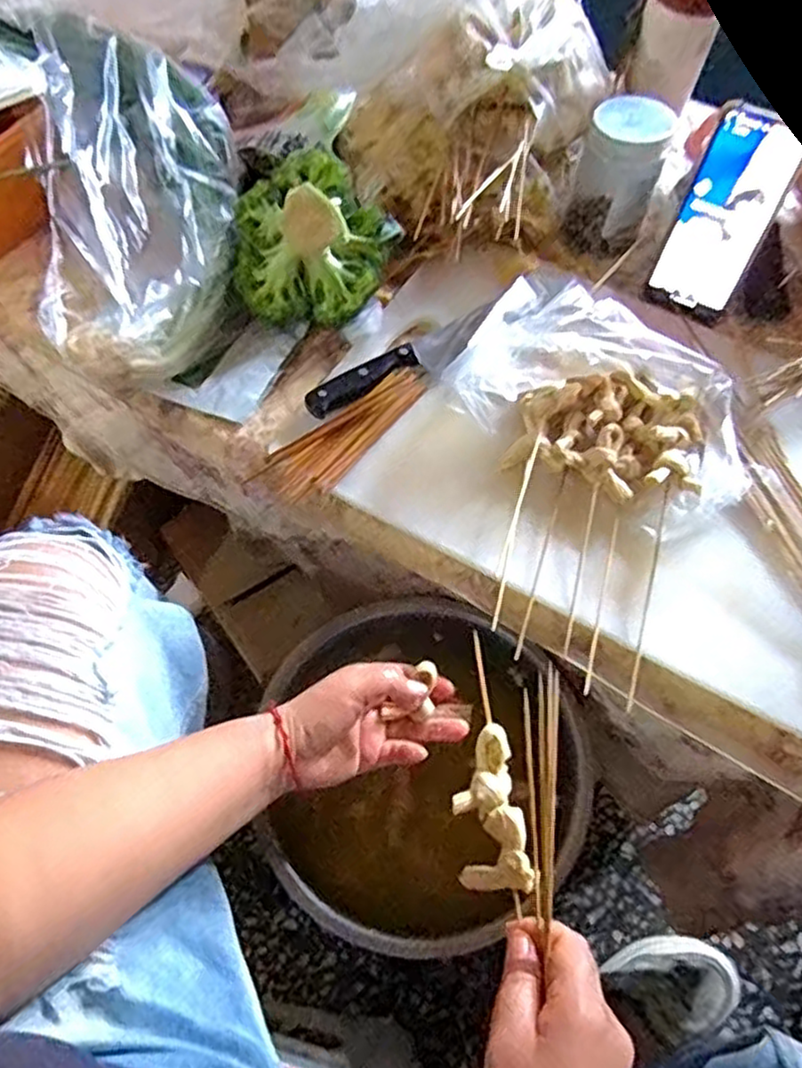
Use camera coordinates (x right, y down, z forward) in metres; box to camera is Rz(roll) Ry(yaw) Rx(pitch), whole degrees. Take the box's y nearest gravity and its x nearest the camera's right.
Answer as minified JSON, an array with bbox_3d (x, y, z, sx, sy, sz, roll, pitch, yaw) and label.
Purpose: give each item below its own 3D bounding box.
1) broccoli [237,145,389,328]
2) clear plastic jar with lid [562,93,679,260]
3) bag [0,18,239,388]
[{"bbox_3d":[-0.073,-0.246,0.590,0.129,0.118,0.106,-2,62,-3],"label":"broccoli"},{"bbox_3d":[0.195,-0.321,0.647,0.071,0.115,0.060,20,62,8],"label":"clear plastic jar with lid"},{"bbox_3d":[-0.225,-0.287,0.597,0.176,0.092,0.338,-11,76,-8],"label":"bag"}]

